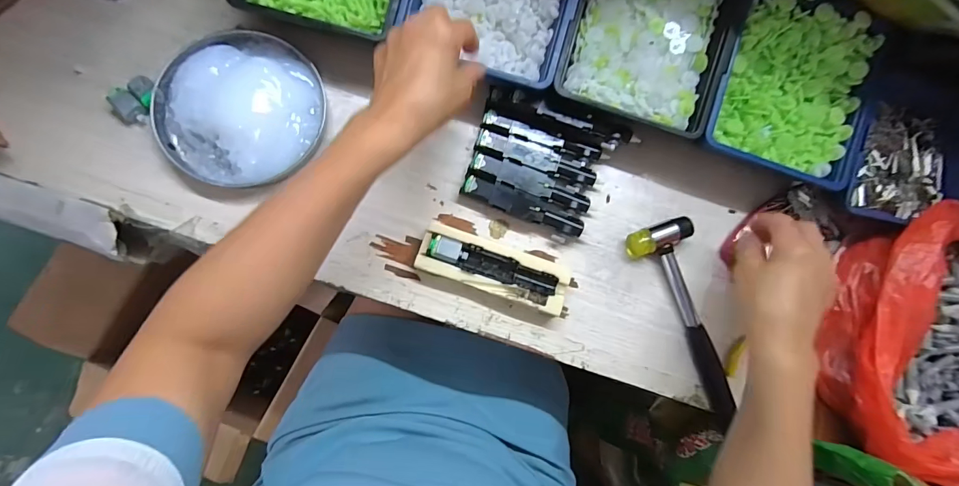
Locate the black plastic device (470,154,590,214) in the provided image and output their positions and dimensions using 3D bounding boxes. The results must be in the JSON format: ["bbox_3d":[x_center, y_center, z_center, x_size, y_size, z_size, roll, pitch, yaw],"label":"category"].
[{"bbox_3d":[0.049,-0.056,0.398,0.119,0.020,0.025,18,82,-4],"label":"black plastic device"}]

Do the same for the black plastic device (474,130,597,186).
[{"bbox_3d":[0.055,-0.079,0.400,0.117,0.018,0.025,19,82,-4],"label":"black plastic device"}]

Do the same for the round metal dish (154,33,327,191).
[{"bbox_3d":[-0.214,-0.123,0.373,0.145,0.025,0.140,1,84,-6],"label":"round metal dish"}]

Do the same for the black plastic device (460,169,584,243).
[{"bbox_3d":[0.041,-0.033,0.393,0.118,0.022,0.025,26,82,-3],"label":"black plastic device"}]

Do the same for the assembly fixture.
[{"bbox_3d":[0.013,0.022,0.380,0.136,0.028,0.049,19,82,-4],"label":"assembly fixture"}]

